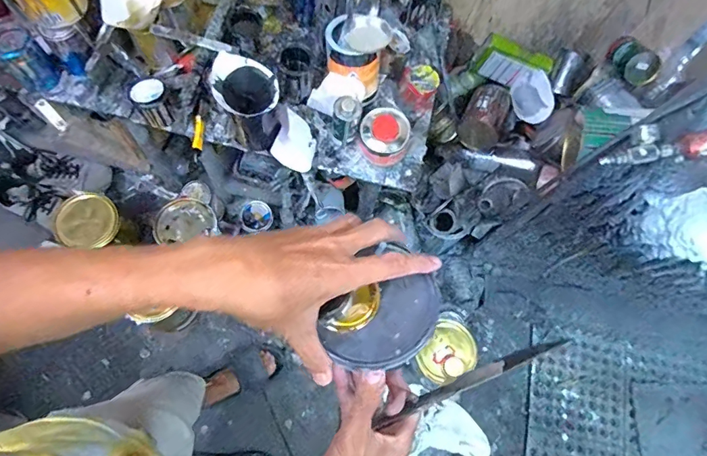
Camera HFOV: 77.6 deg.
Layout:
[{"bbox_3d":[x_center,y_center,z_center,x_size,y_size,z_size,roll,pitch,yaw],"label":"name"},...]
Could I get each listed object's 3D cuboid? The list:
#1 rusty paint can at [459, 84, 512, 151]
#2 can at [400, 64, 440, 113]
[{"bbox_3d":[0.343,-0.289,1.156,0.108,0.107,0.155,26,70,3],"label":"rusty paint can"},{"bbox_3d":[0.144,-0.296,0.941,0.063,0.092,0.069,2,70,-5],"label":"can"}]

